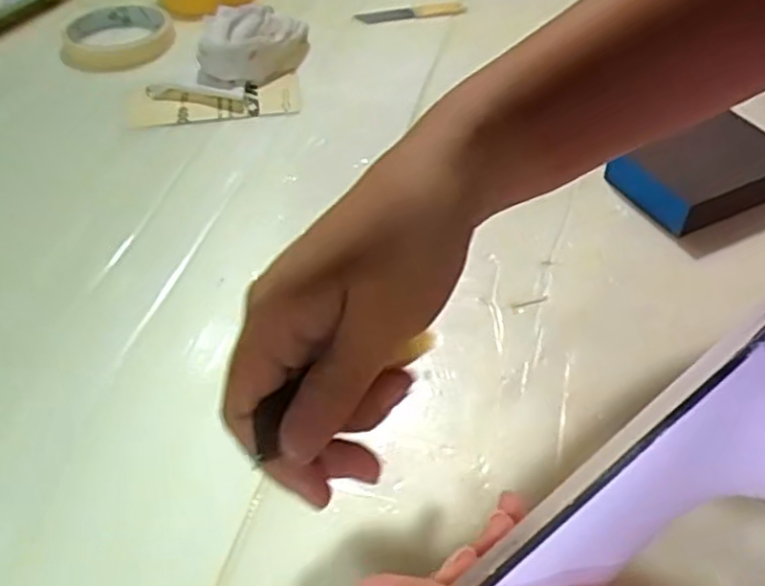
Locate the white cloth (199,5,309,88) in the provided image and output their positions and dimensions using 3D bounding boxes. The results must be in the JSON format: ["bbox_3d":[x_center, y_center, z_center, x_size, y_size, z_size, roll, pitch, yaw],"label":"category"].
[{"bbox_3d":[-0.103,-0.206,0.581,0.083,0.036,0.127,-6,44,-5],"label":"white cloth"}]

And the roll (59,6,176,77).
[{"bbox_3d":[-0.223,-0.216,0.609,0.091,0.016,0.089,-9,45,-7],"label":"roll"}]

